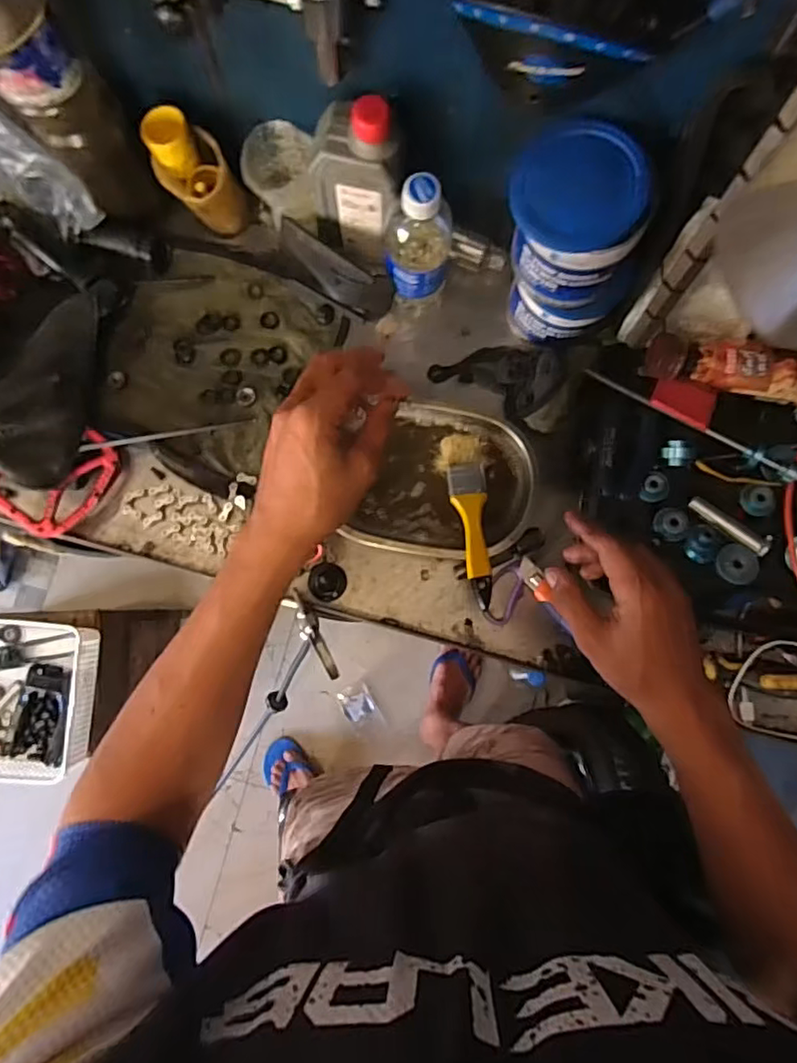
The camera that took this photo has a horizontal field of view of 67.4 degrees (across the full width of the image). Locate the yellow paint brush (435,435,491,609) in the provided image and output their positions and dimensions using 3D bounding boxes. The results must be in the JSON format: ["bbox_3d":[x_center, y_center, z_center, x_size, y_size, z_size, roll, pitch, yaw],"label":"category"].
[{"bbox_3d":[0.070,-0.013,0.588,0.044,0.012,0.173,-10,74,12],"label":"yellow paint brush"}]

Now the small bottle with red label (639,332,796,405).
[{"bbox_3d":[0.306,-0.151,0.551,0.148,0.046,0.044,11,84,1],"label":"small bottle with red label"}]

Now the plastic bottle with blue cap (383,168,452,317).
[{"bbox_3d":[0.018,-0.269,0.570,0.063,0.171,0.061,7,84,1],"label":"plastic bottle with blue cap"}]

